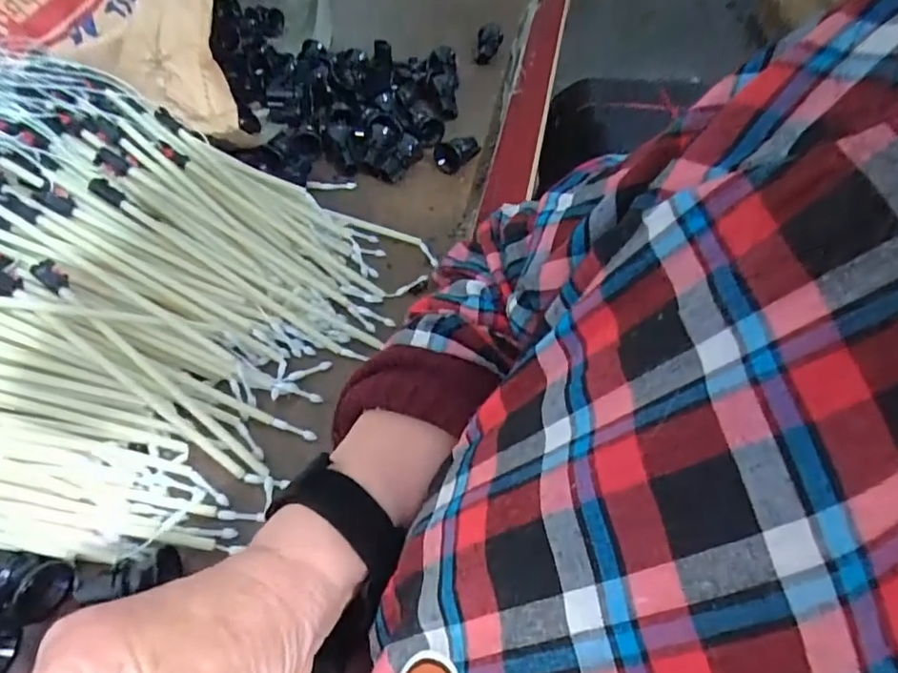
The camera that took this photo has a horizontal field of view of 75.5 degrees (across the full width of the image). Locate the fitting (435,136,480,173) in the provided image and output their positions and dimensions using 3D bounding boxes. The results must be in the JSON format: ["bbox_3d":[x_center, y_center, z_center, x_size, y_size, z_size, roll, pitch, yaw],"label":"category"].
[{"bbox_3d":[0.010,-0.179,0.566,0.049,0.029,0.025,-20,56,-22],"label":"fitting"}]

